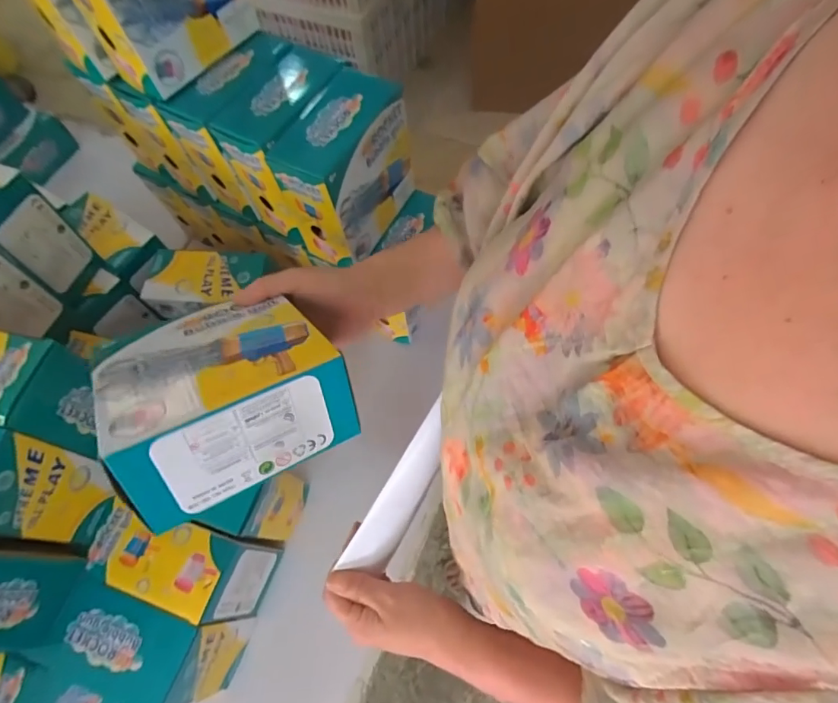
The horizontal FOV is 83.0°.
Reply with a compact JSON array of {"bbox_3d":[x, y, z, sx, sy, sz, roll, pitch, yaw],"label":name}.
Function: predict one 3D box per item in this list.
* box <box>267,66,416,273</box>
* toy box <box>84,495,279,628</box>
[{"bbox_3d":[-0.085,-0.222,0.584,0.095,0.152,0.164,29,70,15],"label":"box"},{"bbox_3d":[-0.260,0.237,0.542,0.161,0.128,0.086,18,67,11],"label":"toy box"}]

